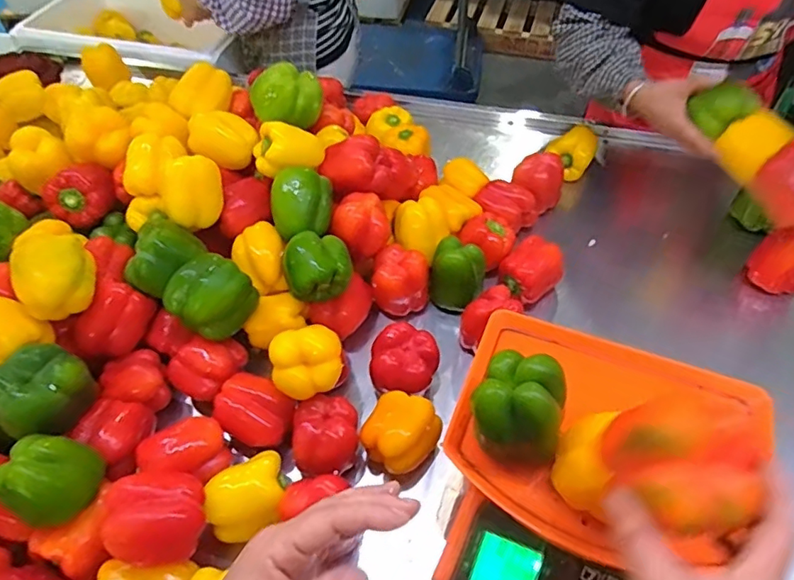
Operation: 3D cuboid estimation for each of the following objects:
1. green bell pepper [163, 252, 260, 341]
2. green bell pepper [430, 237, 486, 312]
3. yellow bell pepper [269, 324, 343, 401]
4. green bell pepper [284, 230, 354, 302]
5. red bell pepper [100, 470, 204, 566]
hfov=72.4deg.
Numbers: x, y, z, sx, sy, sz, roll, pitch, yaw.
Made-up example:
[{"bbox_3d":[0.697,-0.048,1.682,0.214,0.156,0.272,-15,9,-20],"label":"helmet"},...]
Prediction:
[{"bbox_3d":[-0.224,0.008,0.650,0.085,0.096,0.083,-1,51,1],"label":"green bell pepper"},{"bbox_3d":[0.082,-0.021,0.735,0.068,0.075,0.062,-1,51,1],"label":"green bell pepper"},{"bbox_3d":[-0.096,0.081,0.599,0.085,0.069,0.068,-12,52,-9],"label":"yellow bell pepper"},{"bbox_3d":[-0.100,-0.030,0.676,0.081,0.070,0.072,-25,55,-18],"label":"green bell pepper"},{"bbox_3d":[-0.227,0.211,0.507,0.087,0.065,0.078,-6,51,-4],"label":"red bell pepper"}]

